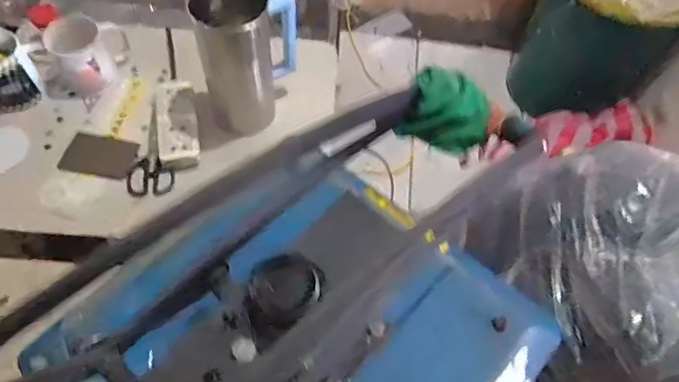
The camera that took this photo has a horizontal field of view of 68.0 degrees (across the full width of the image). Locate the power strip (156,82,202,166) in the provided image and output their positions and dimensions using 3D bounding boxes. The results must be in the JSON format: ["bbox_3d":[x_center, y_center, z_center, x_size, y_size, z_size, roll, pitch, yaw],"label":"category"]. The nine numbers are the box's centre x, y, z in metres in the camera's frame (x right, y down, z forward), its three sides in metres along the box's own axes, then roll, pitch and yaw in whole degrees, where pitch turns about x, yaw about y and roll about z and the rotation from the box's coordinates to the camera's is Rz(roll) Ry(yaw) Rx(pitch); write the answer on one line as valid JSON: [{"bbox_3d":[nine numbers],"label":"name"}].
[{"bbox_3d":[-0.252,-0.111,0.783,0.057,0.023,0.168,-10,61,-9],"label":"power strip"}]

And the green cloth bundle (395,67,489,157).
[{"bbox_3d":[0.108,-0.081,0.494,0.079,0.046,0.068,20,61,8],"label":"green cloth bundle"}]

